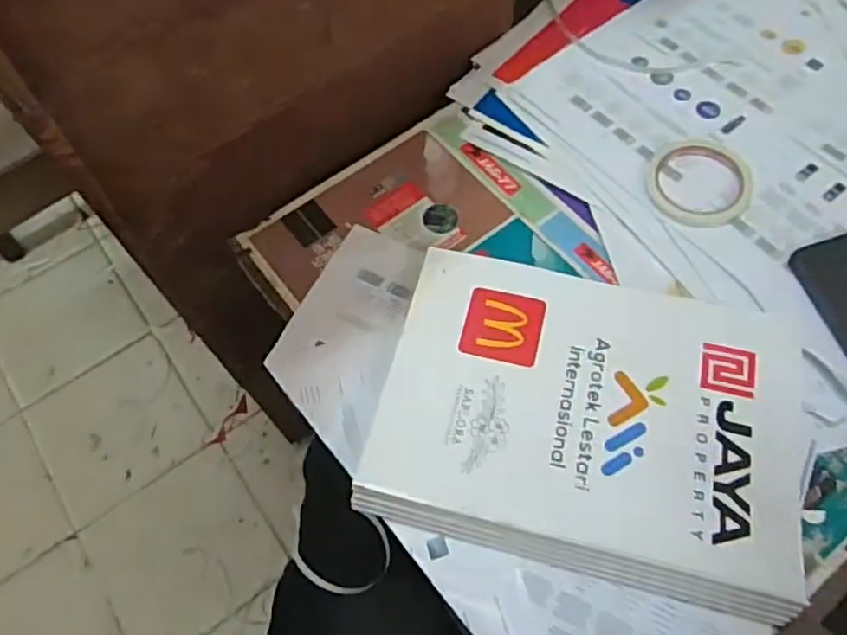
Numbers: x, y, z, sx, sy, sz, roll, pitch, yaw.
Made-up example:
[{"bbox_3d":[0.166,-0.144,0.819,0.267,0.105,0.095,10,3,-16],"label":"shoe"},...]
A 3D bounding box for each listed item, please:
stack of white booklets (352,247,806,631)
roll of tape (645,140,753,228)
[{"bbox_3d":[0.131,0.071,0.507,0.313,0.041,0.239,13,63,10],"label":"stack of white booklets"},{"bbox_3d":[0.259,-0.131,0.603,0.089,0.013,0.099,-9,62,-2],"label":"roll of tape"}]

